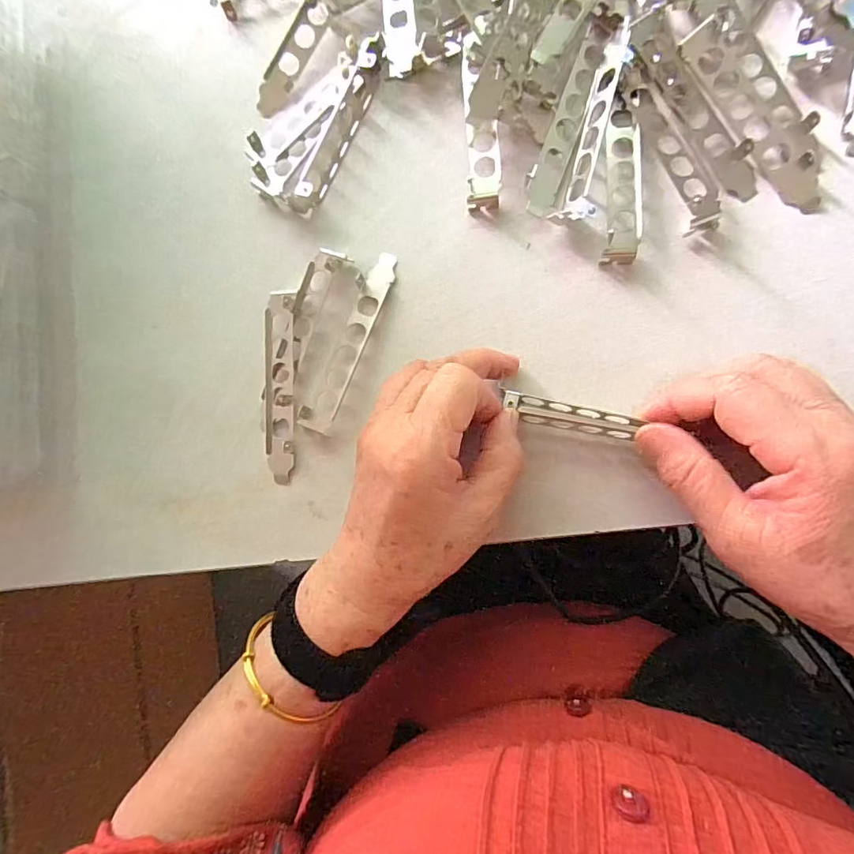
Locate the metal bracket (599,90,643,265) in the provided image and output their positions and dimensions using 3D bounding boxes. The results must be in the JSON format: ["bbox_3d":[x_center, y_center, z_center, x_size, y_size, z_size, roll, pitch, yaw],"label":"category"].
[{"bbox_3d":[0.114,-0.145,0.279,0.019,0.009,0.099,3,88,9],"label":"metal bracket"}]

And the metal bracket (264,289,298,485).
[{"bbox_3d":[-0.094,-0.025,0.302,0.021,0.018,0.119,1,88,9],"label":"metal bracket"}]

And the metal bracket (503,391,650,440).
[{"bbox_3d":[0.080,-0.006,0.271,0.070,0.010,0.015,12,90,9],"label":"metal bracket"}]

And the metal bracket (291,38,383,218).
[{"bbox_3d":[-0.056,-0.190,0.308,0.018,0.015,0.113,26,92,9],"label":"metal bracket"}]

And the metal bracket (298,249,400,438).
[{"bbox_3d":[-0.048,-0.053,0.301,0.021,0.010,0.119,24,92,9],"label":"metal bracket"}]

